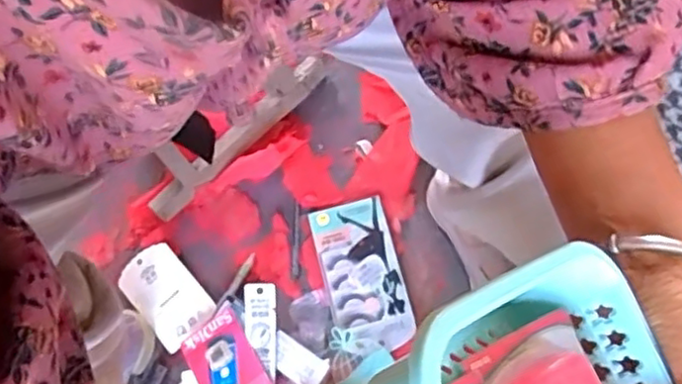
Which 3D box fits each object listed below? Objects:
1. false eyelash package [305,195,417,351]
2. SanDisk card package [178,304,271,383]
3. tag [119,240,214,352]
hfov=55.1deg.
[{"bbox_3d":[0.025,0.096,0.775,0.091,0.013,0.176,-14,70,-5],"label":"false eyelash package"},{"bbox_3d":[-0.125,0.200,0.726,0.076,0.008,0.128,-35,66,3],"label":"SanDisk card package"},{"bbox_3d":[-0.212,0.123,0.788,0.074,0.009,0.120,-39,74,-14],"label":"tag"}]

